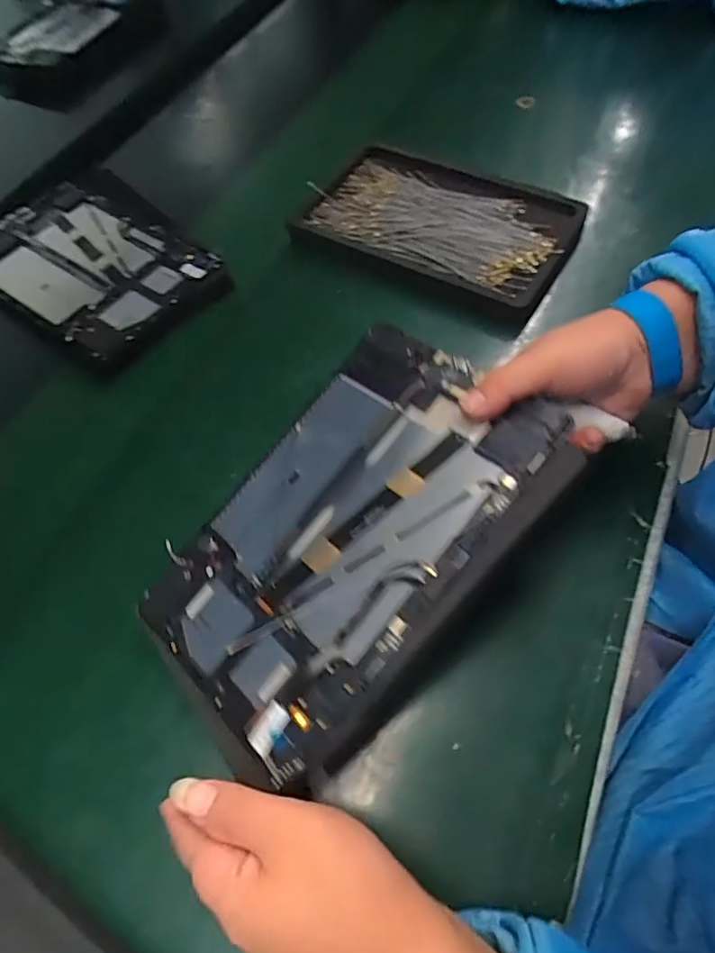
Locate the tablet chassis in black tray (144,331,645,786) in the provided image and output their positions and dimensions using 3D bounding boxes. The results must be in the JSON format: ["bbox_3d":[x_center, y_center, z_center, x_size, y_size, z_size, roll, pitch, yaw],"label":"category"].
[{"bbox_3d":[-0.008,0.032,0.319,0.157,0.017,0.252,39,85,31],"label":"tablet chassis in black tray"}]

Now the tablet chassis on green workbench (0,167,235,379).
[{"bbox_3d":[-0.252,-0.205,0.527,0.257,0.015,0.180,39,68,20],"label":"tablet chassis on green workbench"}]

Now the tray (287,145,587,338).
[{"bbox_3d":[0.071,-0.232,0.520,0.245,0.034,0.165,25,64,14],"label":"tray"}]

